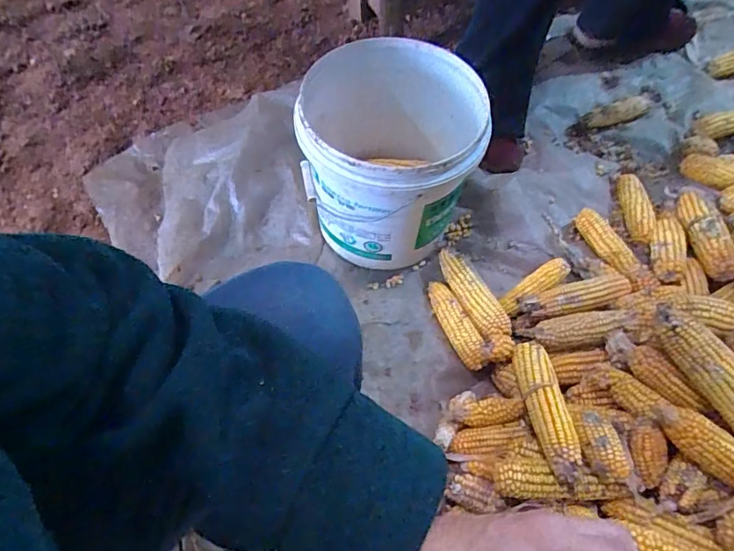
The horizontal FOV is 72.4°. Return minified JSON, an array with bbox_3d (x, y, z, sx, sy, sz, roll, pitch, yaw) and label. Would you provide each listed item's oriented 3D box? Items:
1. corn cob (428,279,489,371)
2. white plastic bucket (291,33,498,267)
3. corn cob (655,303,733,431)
[{"bbox_3d":[0.134,0.071,0.757,0.039,0.034,0.147,-23,61,-11],"label":"corn cob"},{"bbox_3d":[0.039,-0.173,0.763,0.246,0.237,0.234,-1,59,2],"label":"white plastic bucket"},{"bbox_3d":[0.391,0.109,0.560,0.041,0.053,0.171,-32,62,-16],"label":"corn cob"}]

